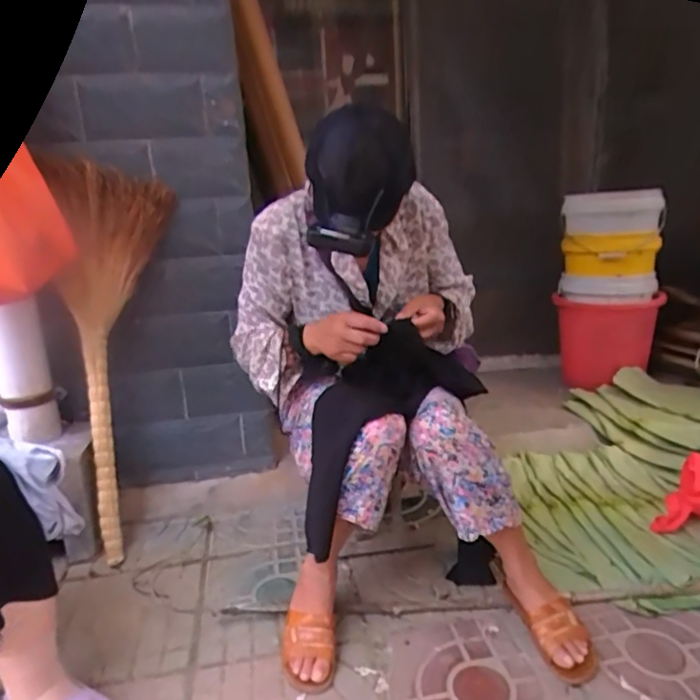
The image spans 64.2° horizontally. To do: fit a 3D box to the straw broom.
[{"bbox_3d":[-0.561,0.014,1.289,0.249,0.916,0.092,-2,-7,8],"label":"straw broom"}]

